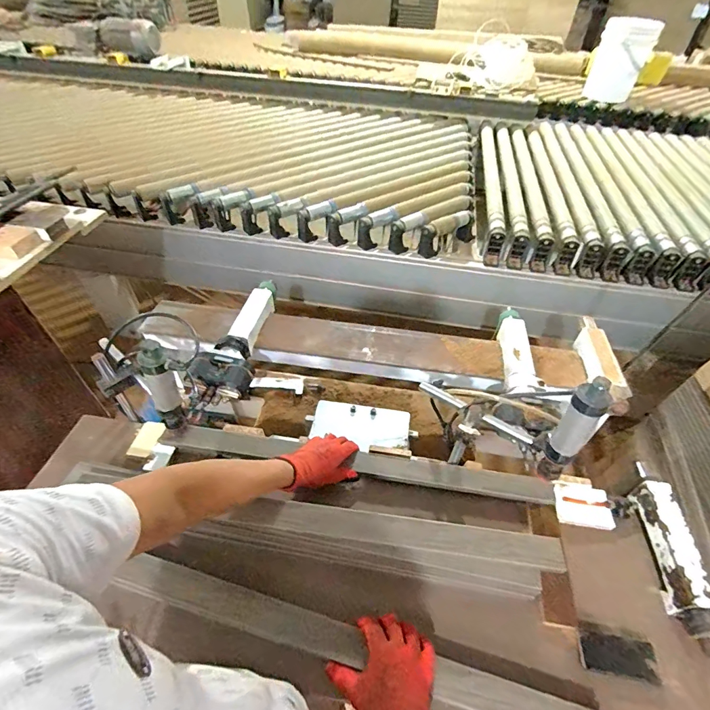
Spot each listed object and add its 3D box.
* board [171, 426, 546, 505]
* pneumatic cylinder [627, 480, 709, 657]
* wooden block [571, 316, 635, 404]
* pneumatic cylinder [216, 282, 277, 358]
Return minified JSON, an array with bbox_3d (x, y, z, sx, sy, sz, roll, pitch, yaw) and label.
[{"bbox_3d":[0.002,0.214,0.781,0.745,0.032,0.042,7,47,6],"label":"board"},{"bbox_3d":[0.540,0.345,0.664,0.043,0.063,0.254,7,47,3],"label":"pneumatic cylinder"},{"bbox_3d":[0.627,0.001,1.024,0.068,0.053,0.278,4,47,1],"label":"wooden block"},{"bbox_3d":[-0.284,-0.103,1.094,0.067,0.067,0.301,9,47,6],"label":"pneumatic cylinder"}]

